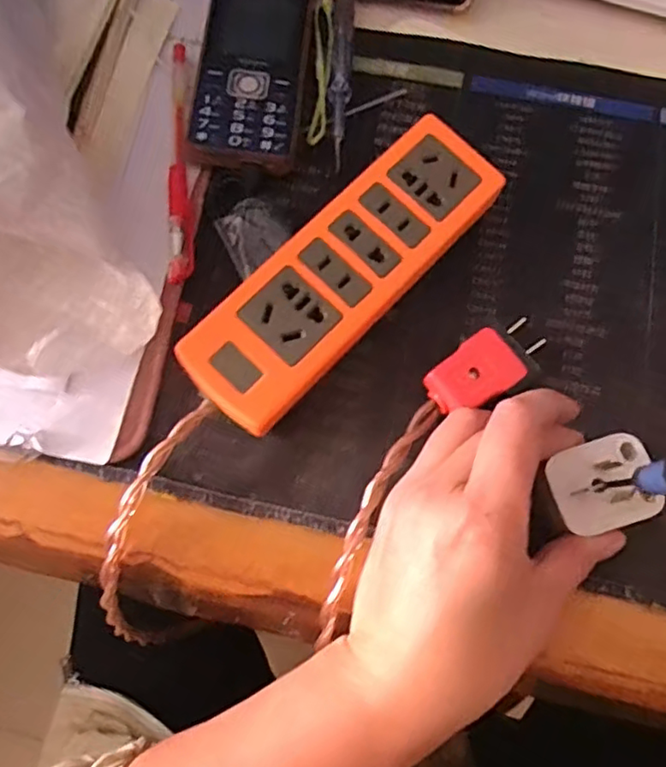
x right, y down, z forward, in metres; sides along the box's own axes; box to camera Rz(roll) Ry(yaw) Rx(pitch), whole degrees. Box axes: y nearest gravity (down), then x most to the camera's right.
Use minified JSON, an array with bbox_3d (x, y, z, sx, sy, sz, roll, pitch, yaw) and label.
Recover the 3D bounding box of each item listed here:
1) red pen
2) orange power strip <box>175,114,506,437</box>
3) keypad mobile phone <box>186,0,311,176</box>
[{"bbox_3d":[-0.083,-0.124,0.326,0.012,0.007,0.147,-4,75,1],"label":"red pen"},{"bbox_3d":[0.007,-0.055,0.292,0.054,0.033,0.177,42,80,11],"label":"orange power strip"},{"bbox_3d":[-0.044,-0.179,0.336,0.054,0.018,0.125,6,76,3],"label":"keypad mobile phone"}]

